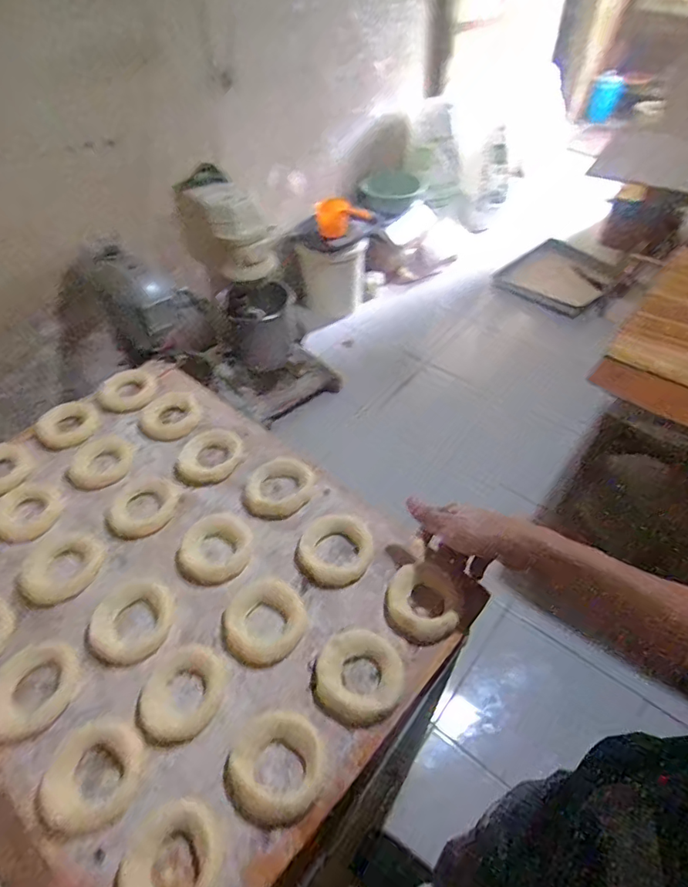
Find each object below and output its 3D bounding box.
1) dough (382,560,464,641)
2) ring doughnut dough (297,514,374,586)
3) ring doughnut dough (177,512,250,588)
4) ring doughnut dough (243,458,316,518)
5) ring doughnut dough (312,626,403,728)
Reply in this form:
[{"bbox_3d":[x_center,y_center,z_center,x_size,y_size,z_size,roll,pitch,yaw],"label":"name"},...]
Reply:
[{"bbox_3d":[0.083,0.157,0.535,0.076,0.020,0.083,22,51,18],"label":"dough"},{"bbox_3d":[-0.010,0.115,0.578,0.079,0.015,0.078,0,48,0],"label":"ring doughnut dough"},{"bbox_3d":[-0.144,0.117,0.580,0.081,0.012,0.076,0,48,0],"label":"ring doughnut dough"},{"bbox_3d":[-0.078,0.053,0.633,0.089,0.013,0.076,-34,56,-27],"label":"ring doughnut dough"},{"bbox_3d":[0.015,0.216,0.489,0.080,0.014,0.080,22,51,18],"label":"ring doughnut dough"}]

